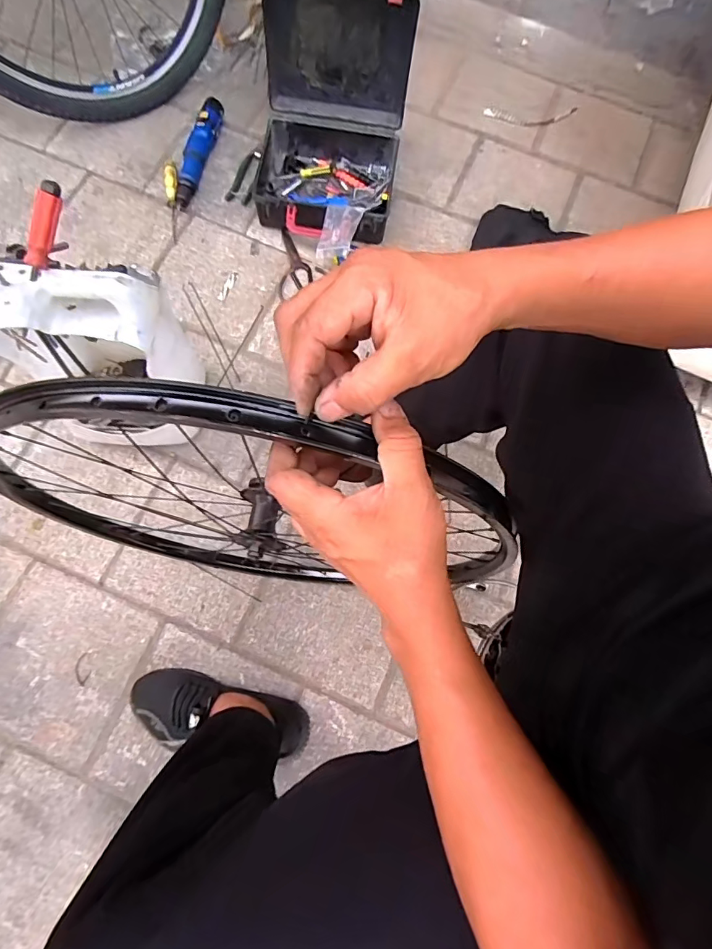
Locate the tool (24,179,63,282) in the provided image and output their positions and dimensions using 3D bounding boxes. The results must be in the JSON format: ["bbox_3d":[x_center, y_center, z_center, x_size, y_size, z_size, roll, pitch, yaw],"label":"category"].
[{"bbox_3d":[-0.362,-0.279,0.554,0.022,0.023,0.110,28,108,6],"label":"tool"}]

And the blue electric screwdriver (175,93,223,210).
[{"bbox_3d":[-0.349,-0.703,1.053,0.046,0.042,0.266,16,86,3],"label":"blue electric screwdriver"}]

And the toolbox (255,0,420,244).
[{"bbox_3d":[-0.066,-0.652,0.921,0.287,0.293,0.337,10,74,1],"label":"toolbox"}]

